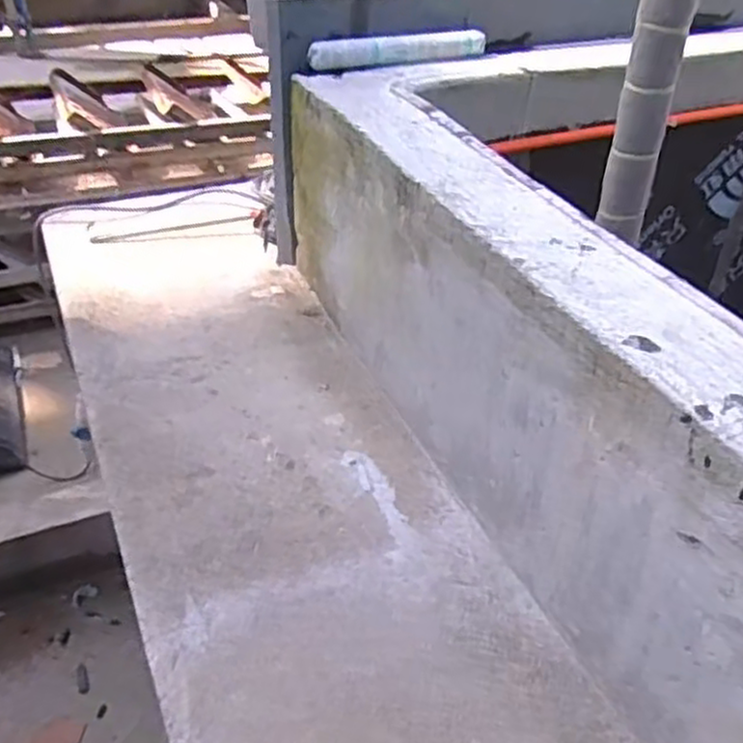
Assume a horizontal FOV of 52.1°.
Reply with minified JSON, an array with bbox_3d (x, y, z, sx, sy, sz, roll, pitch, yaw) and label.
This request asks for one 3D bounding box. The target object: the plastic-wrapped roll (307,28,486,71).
[{"bbox_3d":[0.050,-0.597,1.404,0.349,0.049,0.035,-14,39,-19],"label":"plastic-wrapped roll"}]

